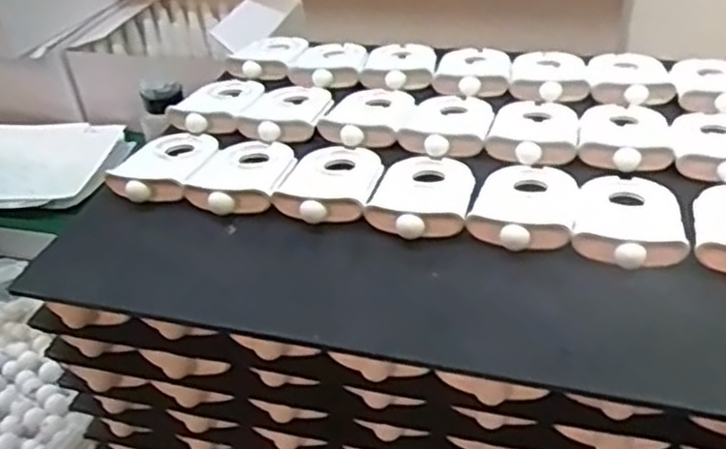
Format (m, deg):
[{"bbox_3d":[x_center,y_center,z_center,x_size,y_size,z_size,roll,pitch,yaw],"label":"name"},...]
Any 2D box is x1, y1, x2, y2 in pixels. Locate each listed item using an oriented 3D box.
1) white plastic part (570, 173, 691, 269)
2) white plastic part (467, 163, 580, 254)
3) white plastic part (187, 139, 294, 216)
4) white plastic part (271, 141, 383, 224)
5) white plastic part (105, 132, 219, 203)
[{"bbox_3d":[0.153,-0.009,0.428,0.058,0.013,0.090,7,38,16],"label":"white plastic part"},{"bbox_3d":[0.098,-0.016,0.448,0.058,0.015,0.089,7,38,17],"label":"white plastic part"},{"bbox_3d":[-0.079,-0.038,0.494,0.059,0.014,0.089,5,38,13],"label":"white plastic part"},{"bbox_3d":[-0.019,-0.034,0.483,0.056,0.013,0.091,4,38,13],"label":"white plastic part"},{"bbox_3d":[-0.139,-0.045,0.516,0.059,0.016,0.089,3,37,11],"label":"white plastic part"}]

